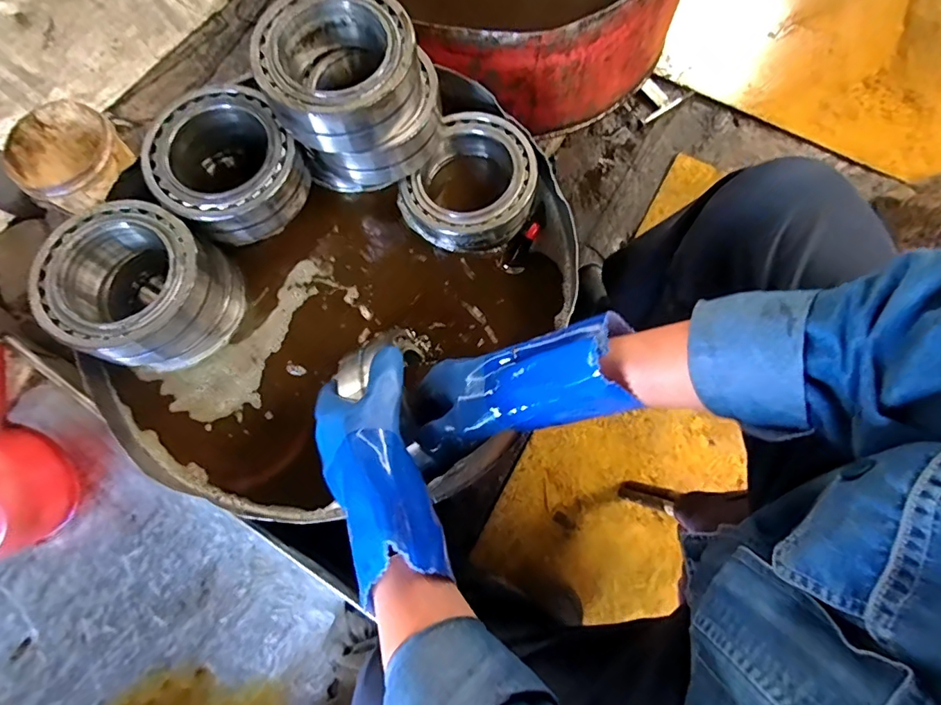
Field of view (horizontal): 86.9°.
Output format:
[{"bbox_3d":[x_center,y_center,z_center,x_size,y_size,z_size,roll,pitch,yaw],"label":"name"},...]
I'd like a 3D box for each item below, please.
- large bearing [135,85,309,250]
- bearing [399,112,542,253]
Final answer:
[{"bbox_3d":[-0.273,-0.208,0.559,0.149,0.083,0.149,0,75,0],"label":"large bearing"},{"bbox_3d":[0.007,-0.203,0.600,0.143,0.049,0.166,32,77,9],"label":"bearing"}]

